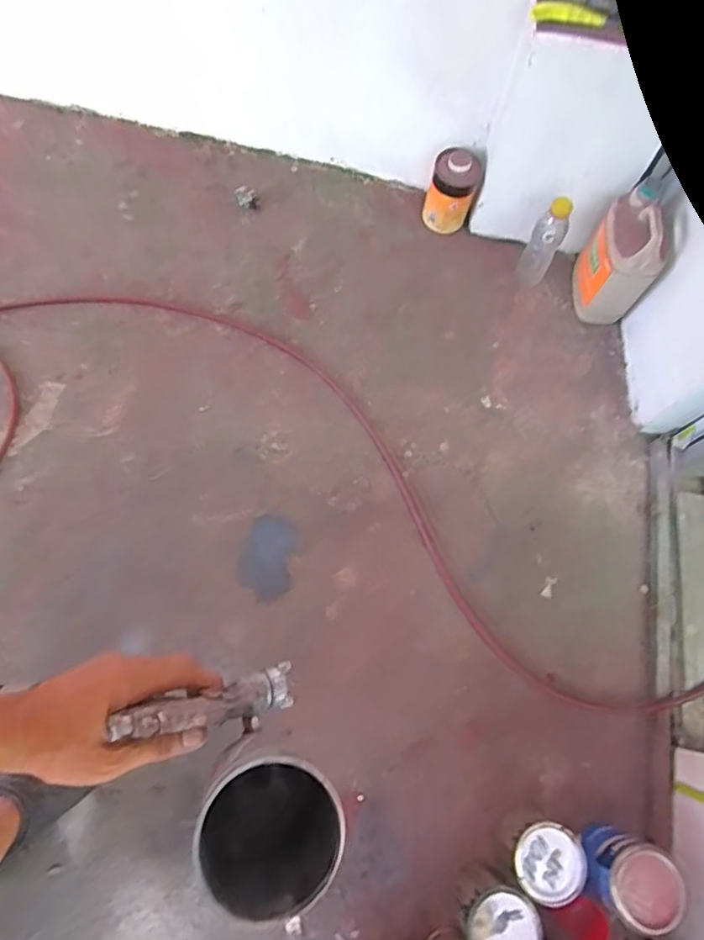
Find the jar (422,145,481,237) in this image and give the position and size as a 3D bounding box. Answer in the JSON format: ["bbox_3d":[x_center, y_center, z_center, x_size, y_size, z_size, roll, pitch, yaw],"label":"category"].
[{"bbox_3d":[0.228,-0.633,1.247,0.097,0.160,0.101,1,70,-2],"label":"jar"}]

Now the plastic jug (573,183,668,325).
[{"bbox_3d":[0.562,-0.442,1.163,0.113,0.252,0.163,8,70,1],"label":"plastic jug"}]

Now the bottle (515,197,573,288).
[{"bbox_3d":[0.409,-0.479,1.187,0.064,0.215,0.057,26,71,7],"label":"bottle"}]

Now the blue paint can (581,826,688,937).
[{"bbox_3d":[0.408,0.603,0.826,0.111,0.132,0.101,1,70,-4],"label":"blue paint can"}]

